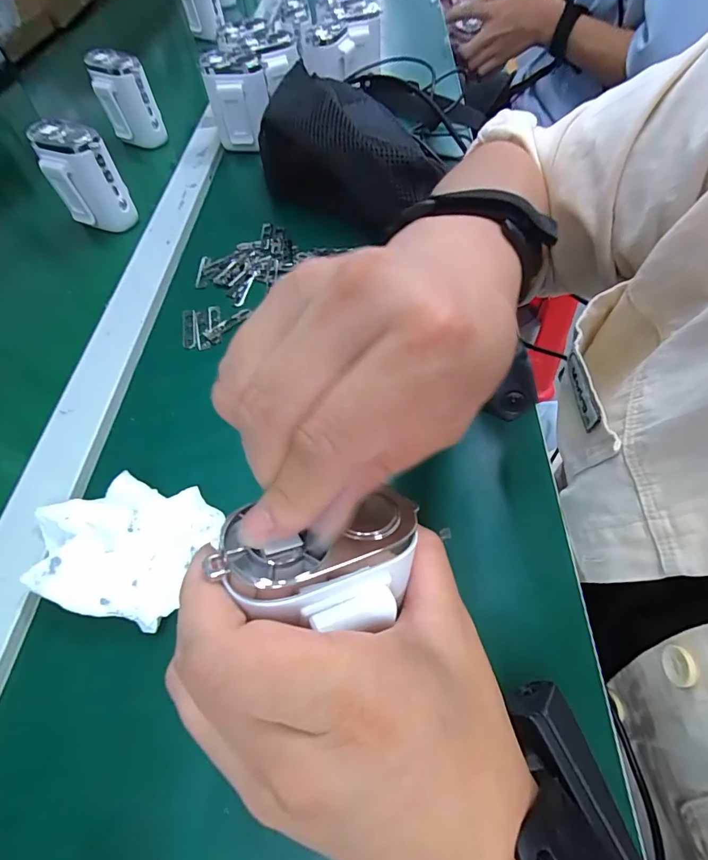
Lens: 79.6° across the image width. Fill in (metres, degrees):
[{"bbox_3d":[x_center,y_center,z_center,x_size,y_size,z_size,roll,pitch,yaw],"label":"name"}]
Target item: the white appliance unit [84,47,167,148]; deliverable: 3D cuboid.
[{"bbox_3d":[-0.269,-0.390,0.501,0.059,0.083,0.046,-28,61,-14],"label":"white appliance unit"}]

